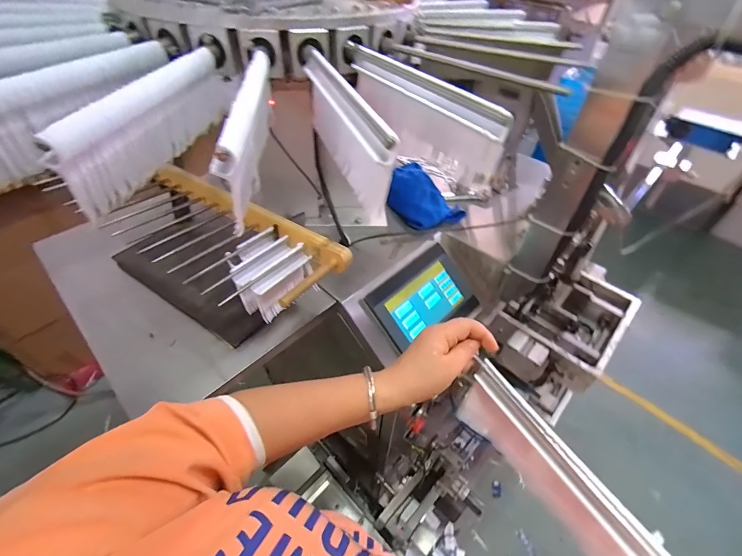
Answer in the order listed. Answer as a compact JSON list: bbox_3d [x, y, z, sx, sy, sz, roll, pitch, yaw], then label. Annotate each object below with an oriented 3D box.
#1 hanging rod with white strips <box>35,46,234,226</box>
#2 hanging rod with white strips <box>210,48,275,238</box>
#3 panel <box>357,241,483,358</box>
[{"bbox_3d":[-0.188,-0.145,0.314,0.020,0.073,0.236,7,46,4],"label":"hanging rod with white strips"},{"bbox_3d":[-0.106,-0.137,0.308,0.016,0.073,0.219,-3,46,-5],"label":"hanging rod with white strips"},{"bbox_3d":[0.092,0.042,0.604,0.193,0.020,0.137,-35,89,-31],"label":"panel"}]

